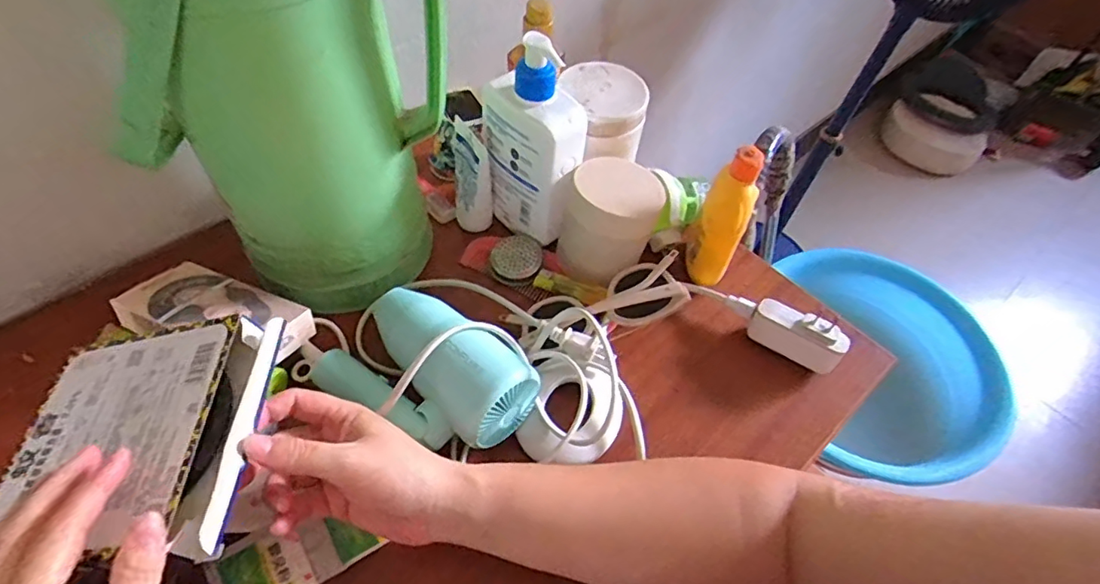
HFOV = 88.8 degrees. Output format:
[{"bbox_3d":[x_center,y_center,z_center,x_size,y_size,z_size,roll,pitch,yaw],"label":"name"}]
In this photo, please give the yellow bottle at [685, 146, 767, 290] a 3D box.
[{"bbox_3d":[0.145,-0.059,0.474,0.038,0.133,0.042,17,55,7],"label":"yellow bottle"}]

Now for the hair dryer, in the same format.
[{"bbox_3d":[-0.090,0.056,0.410,0.156,0.061,0.100,26,57,13],"label":"hair dryer"}]

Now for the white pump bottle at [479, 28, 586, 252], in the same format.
[{"bbox_3d":[-0.014,-0.124,0.473,0.096,0.171,0.053,31,58,16],"label":"white pump bottle"}]

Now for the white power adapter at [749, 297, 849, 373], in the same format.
[{"bbox_3d":[0.206,0.035,0.468,0.073,0.038,0.028,29,58,15],"label":"white power adapter"}]

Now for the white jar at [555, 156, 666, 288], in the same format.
[{"bbox_3d":[0.047,-0.061,0.489,0.083,0.088,0.079,2,55,-3],"label":"white jar"}]

